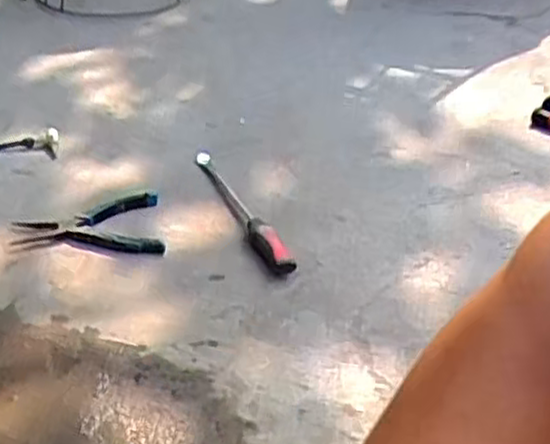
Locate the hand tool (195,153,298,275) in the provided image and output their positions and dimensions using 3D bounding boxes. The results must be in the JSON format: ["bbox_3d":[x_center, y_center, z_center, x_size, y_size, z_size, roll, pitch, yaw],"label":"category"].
[{"bbox_3d":[-0.049,-0.020,1.034,0.030,0.032,0.303,-14,39,-22],"label":"hand tool"}]

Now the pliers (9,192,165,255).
[{"bbox_3d":[-0.235,0.004,0.987,0.183,0.018,0.115,-1,36,-5],"label":"pliers"}]

